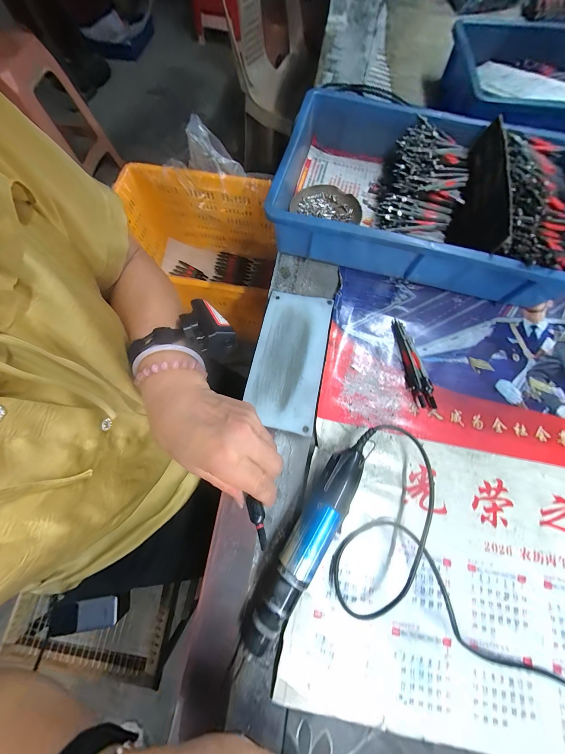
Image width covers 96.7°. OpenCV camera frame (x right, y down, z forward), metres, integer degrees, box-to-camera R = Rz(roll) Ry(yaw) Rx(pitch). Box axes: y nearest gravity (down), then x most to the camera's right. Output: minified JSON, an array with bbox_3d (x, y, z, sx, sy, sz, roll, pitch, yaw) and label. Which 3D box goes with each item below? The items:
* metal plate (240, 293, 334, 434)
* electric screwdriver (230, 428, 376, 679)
[{"bbox_3d":[0.011,-0.028,0.343,0.094,0.008,0.194,12,72,1],"label":"metal plate"},{"bbox_3d":[0.026,0.170,0.265,0.040,0.042,0.272,31,74,8],"label":"electric screwdriver"}]

